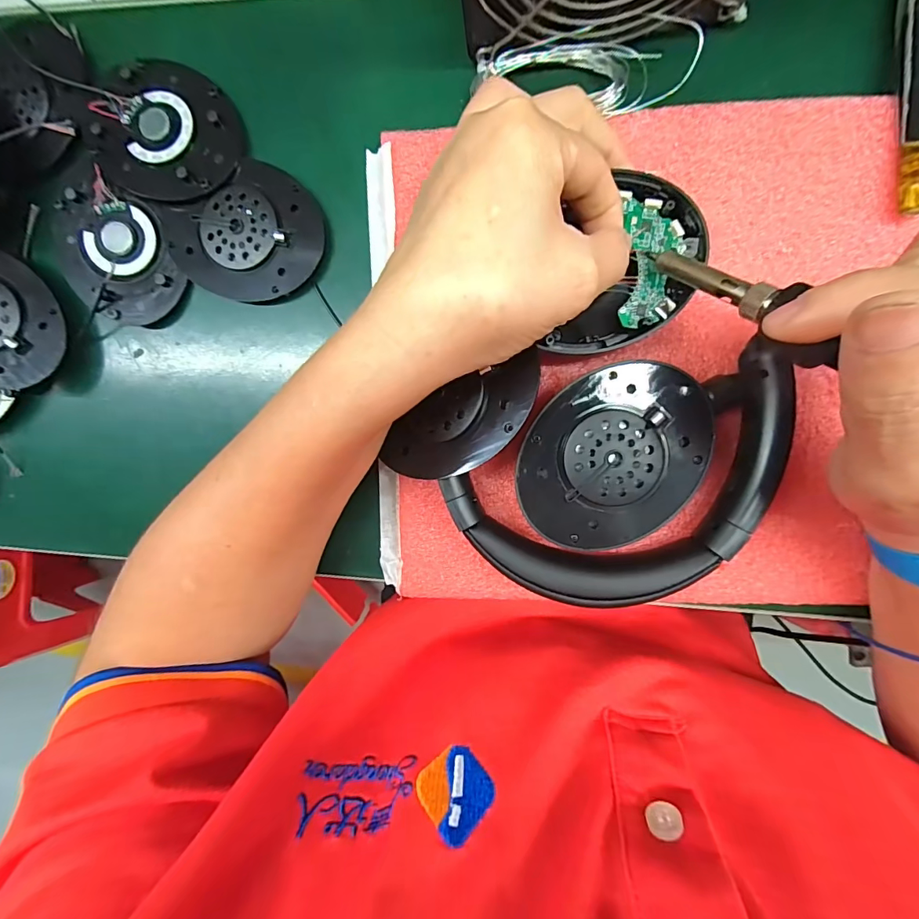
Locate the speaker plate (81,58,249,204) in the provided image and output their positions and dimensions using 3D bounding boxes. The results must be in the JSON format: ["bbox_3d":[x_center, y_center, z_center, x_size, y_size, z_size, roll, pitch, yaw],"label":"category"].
[{"bbox_3d":[-0.152,-0.169,0.226,0.082,0.008,0.066,23,98,4],"label":"speaker plate"}]

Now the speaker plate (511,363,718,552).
[{"bbox_3d":[0.067,-0.002,0.194,0.073,0.006,0.085,23,98,3],"label":"speaker plate"}]

